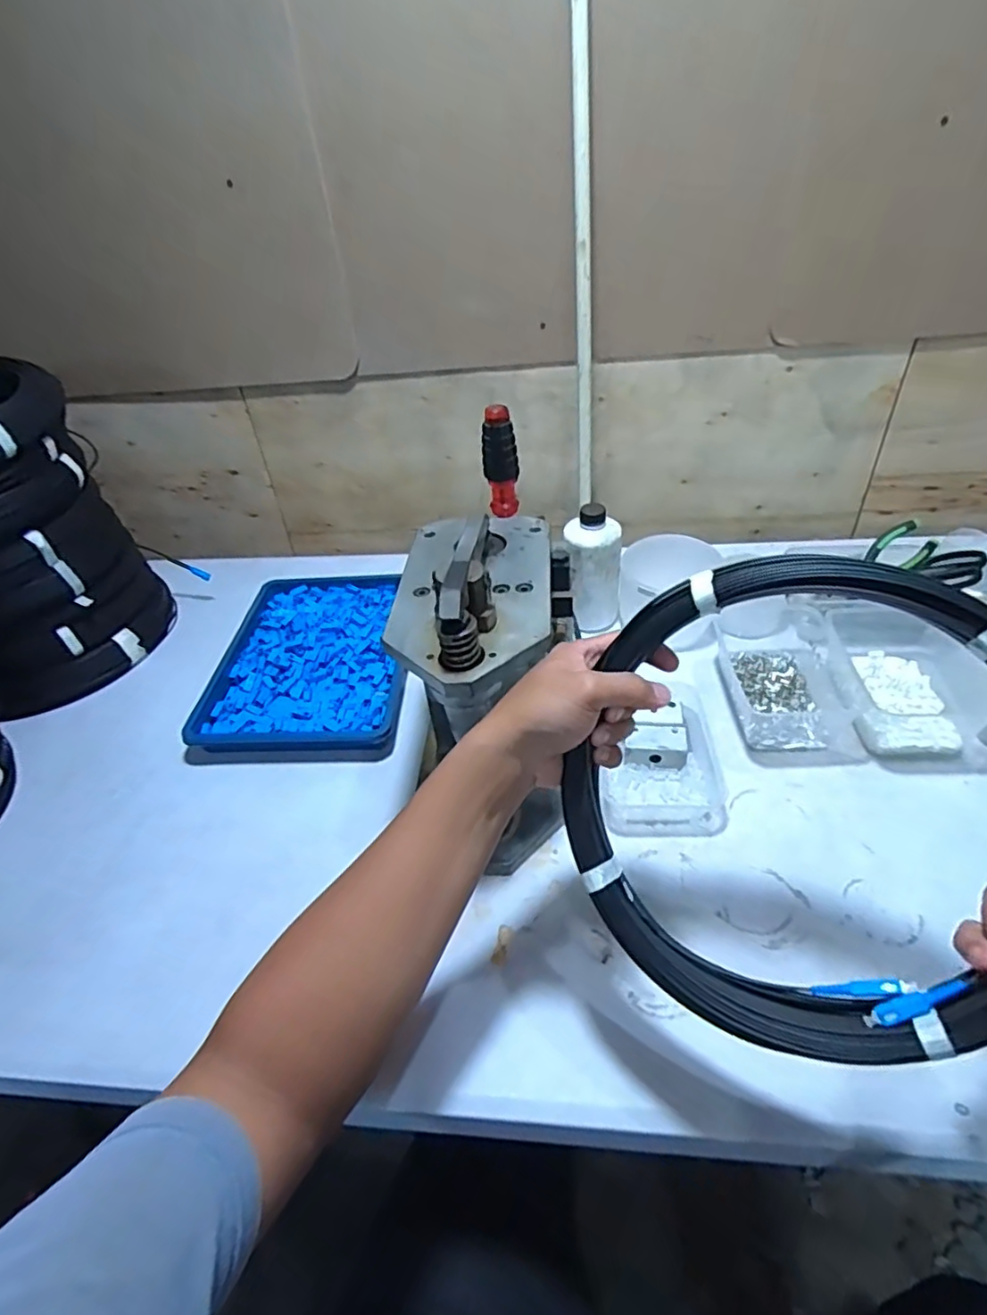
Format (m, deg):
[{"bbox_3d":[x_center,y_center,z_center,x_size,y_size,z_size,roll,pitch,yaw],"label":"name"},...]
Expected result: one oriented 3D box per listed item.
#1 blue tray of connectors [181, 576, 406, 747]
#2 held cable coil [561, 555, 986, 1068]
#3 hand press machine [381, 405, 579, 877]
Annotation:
[{"bbox_3d":[-0.225,-0.007,0.807,0.233,0.032,0.316,-1,40,5],"label":"blue tray of connectors"},{"bbox_3d":[0.173,0.081,0.355,0.260,0.274,0.022,30,10,24],"label":"held cable coil"},{"bbox_3d":[-0.010,-0.019,0.592,0.145,0.290,0.266,4,41,12],"label":"hand press machine"}]

